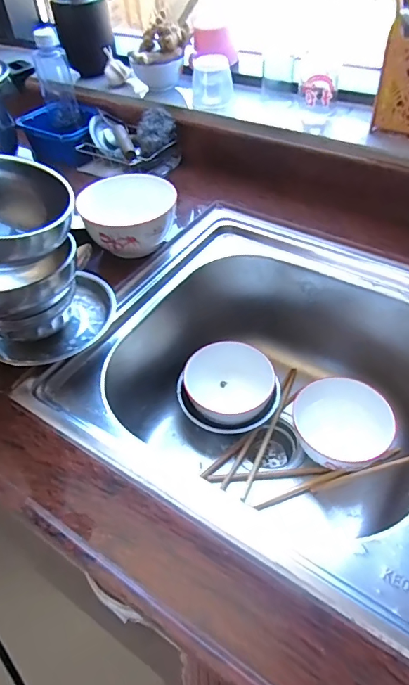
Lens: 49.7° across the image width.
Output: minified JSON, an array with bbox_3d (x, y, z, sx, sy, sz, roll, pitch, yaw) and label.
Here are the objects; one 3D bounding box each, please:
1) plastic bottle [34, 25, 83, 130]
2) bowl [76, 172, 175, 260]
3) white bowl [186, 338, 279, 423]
[{"bbox_3d":[-0.262,-0.465,0.782,0.057,0.134,0.066,-17,49,-11],"label":"plastic bottle"},{"bbox_3d":[-0.098,-0.164,0.589,0.120,0.067,0.113,-2,48,2],"label":"bowl"},{"bbox_3d":[0.038,0.076,0.679,0.121,0.072,0.127,-2,48,2],"label":"white bowl"}]

